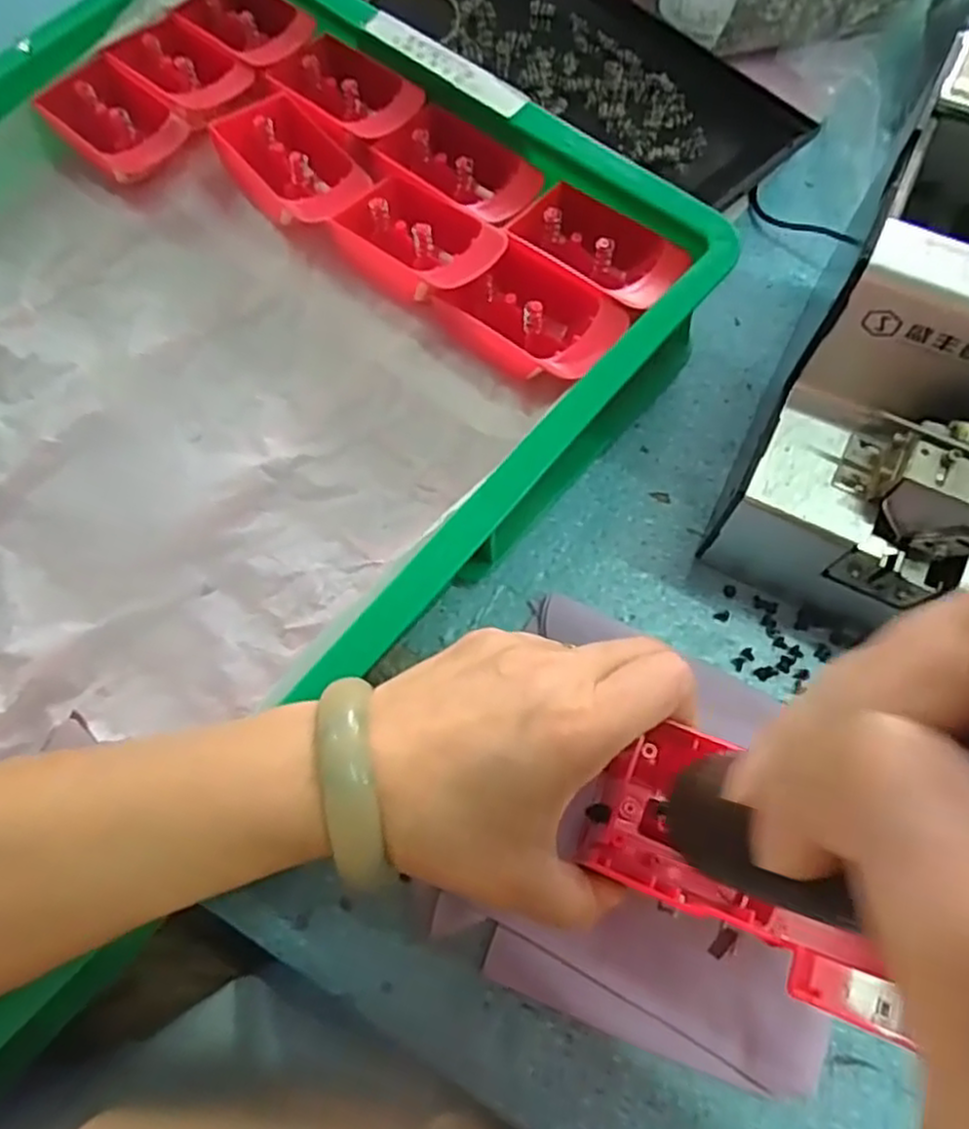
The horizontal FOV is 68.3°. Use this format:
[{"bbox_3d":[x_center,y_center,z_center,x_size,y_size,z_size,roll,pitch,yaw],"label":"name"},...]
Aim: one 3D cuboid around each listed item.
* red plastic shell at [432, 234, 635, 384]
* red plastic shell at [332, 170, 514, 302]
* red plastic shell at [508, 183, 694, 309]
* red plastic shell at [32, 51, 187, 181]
[{"bbox_3d":[0.022,-0.111,0.331,0.085,0.037,0.046,41,77,15],"label":"red plastic shell"},{"bbox_3d":[-0.030,-0.150,0.348,0.078,0.035,0.046,40,77,15],"label":"red plastic shell"},{"bbox_3d":[0.057,-0.148,0.337,0.078,0.021,0.051,39,77,14],"label":"red plastic shell"},{"bbox_3d":[-0.193,-0.228,0.385,0.071,0.037,0.047,40,77,15],"label":"red plastic shell"}]

